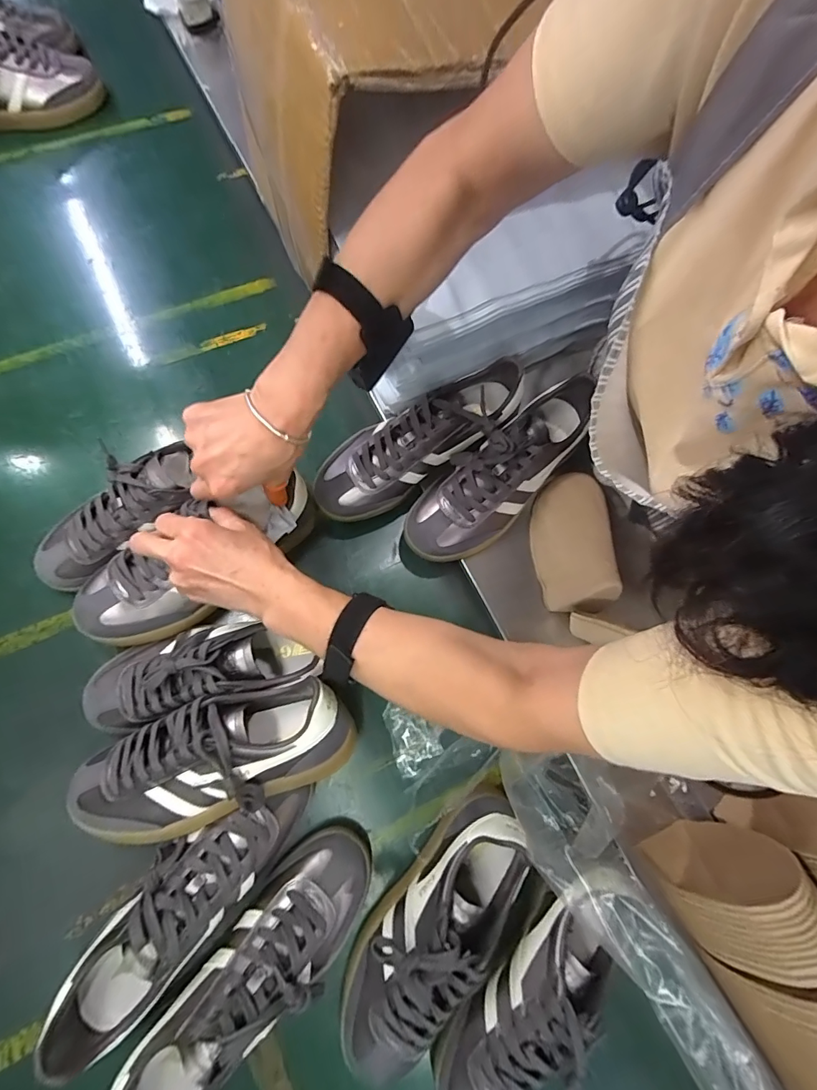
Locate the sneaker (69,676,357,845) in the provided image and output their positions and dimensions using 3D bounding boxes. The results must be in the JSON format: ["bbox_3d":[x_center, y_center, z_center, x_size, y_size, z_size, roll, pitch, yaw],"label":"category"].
[{"bbox_3d":[-0.176,0.196,0.410,0.249,0.092,0.103,-19,78,-9],"label":"sneaker"}]

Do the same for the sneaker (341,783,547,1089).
[{"bbox_3d":[0.028,0.351,0.401,0.244,0.084,0.106,-42,83,-13],"label":"sneaker"}]

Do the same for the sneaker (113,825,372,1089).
[{"bbox_3d":[-0.130,0.375,0.380,0.095,0.088,0.253,40,76,6],"label":"sneaker"}]

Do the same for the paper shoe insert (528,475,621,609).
[{"bbox_3d":[0.182,-0.008,0.489,0.074,0.064,0.152,0,76,-5],"label":"paper shoe insert"}]

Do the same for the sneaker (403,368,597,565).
[{"bbox_3d":[0.107,-0.080,0.474,0.250,0.086,0.089,-37,82,-12],"label":"sneaker"}]

